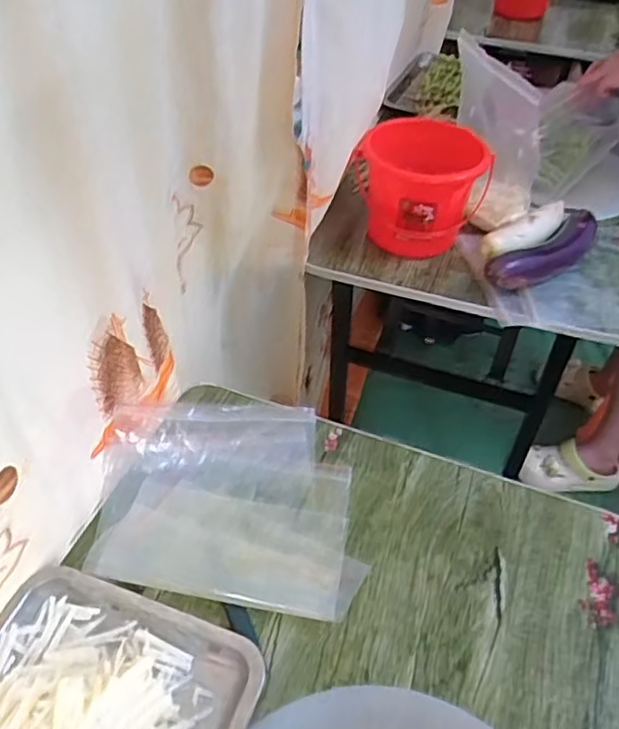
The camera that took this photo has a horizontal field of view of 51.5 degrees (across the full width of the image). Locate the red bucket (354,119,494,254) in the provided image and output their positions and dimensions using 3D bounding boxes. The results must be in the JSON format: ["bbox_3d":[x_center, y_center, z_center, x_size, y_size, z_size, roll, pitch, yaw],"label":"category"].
[{"bbox_3d":[0.182,-0.285,1.069,0.206,0.177,0.206,1,46,-1],"label":"red bucket"}]

